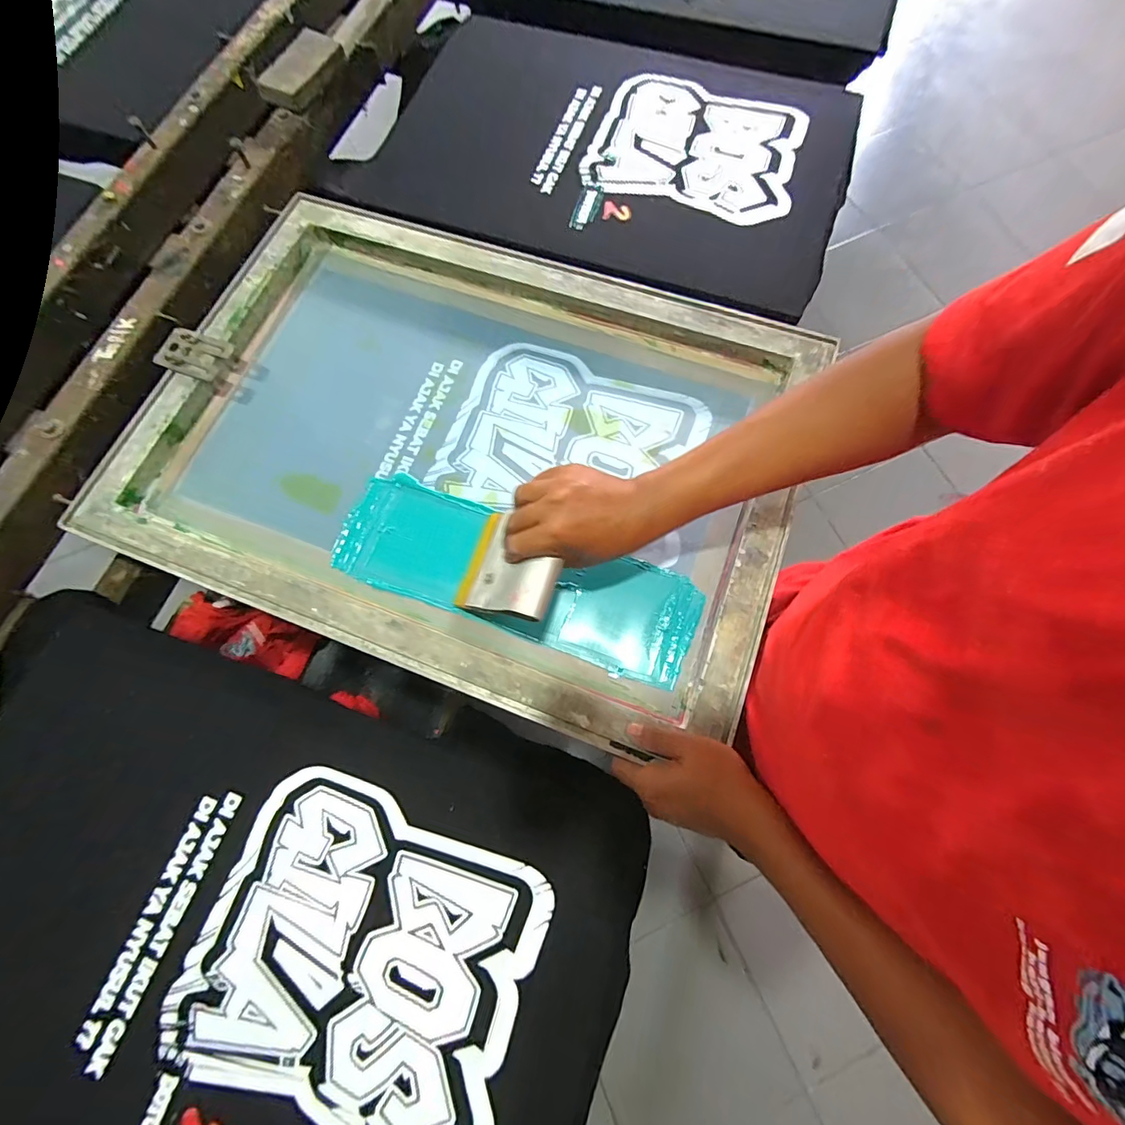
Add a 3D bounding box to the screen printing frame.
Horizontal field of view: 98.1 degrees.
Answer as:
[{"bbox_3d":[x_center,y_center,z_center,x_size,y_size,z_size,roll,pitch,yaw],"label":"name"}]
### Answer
[{"bbox_3d":[-0.098,-0.132,0.518,0.655,0.036,0.471,20,74,7],"label":"screen printing frame"}]

